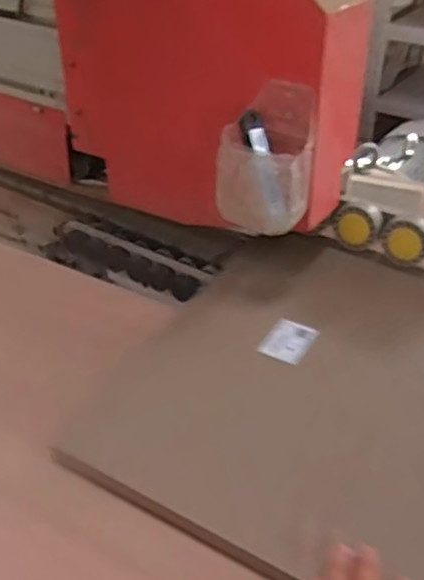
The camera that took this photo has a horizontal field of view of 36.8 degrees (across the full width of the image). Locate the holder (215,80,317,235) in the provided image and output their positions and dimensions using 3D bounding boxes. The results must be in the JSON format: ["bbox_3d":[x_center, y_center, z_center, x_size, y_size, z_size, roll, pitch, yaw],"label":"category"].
[{"bbox_3d":[0.058,-0.139,0.684,0.085,0.137,0.068,23,41,28],"label":"holder"}]

